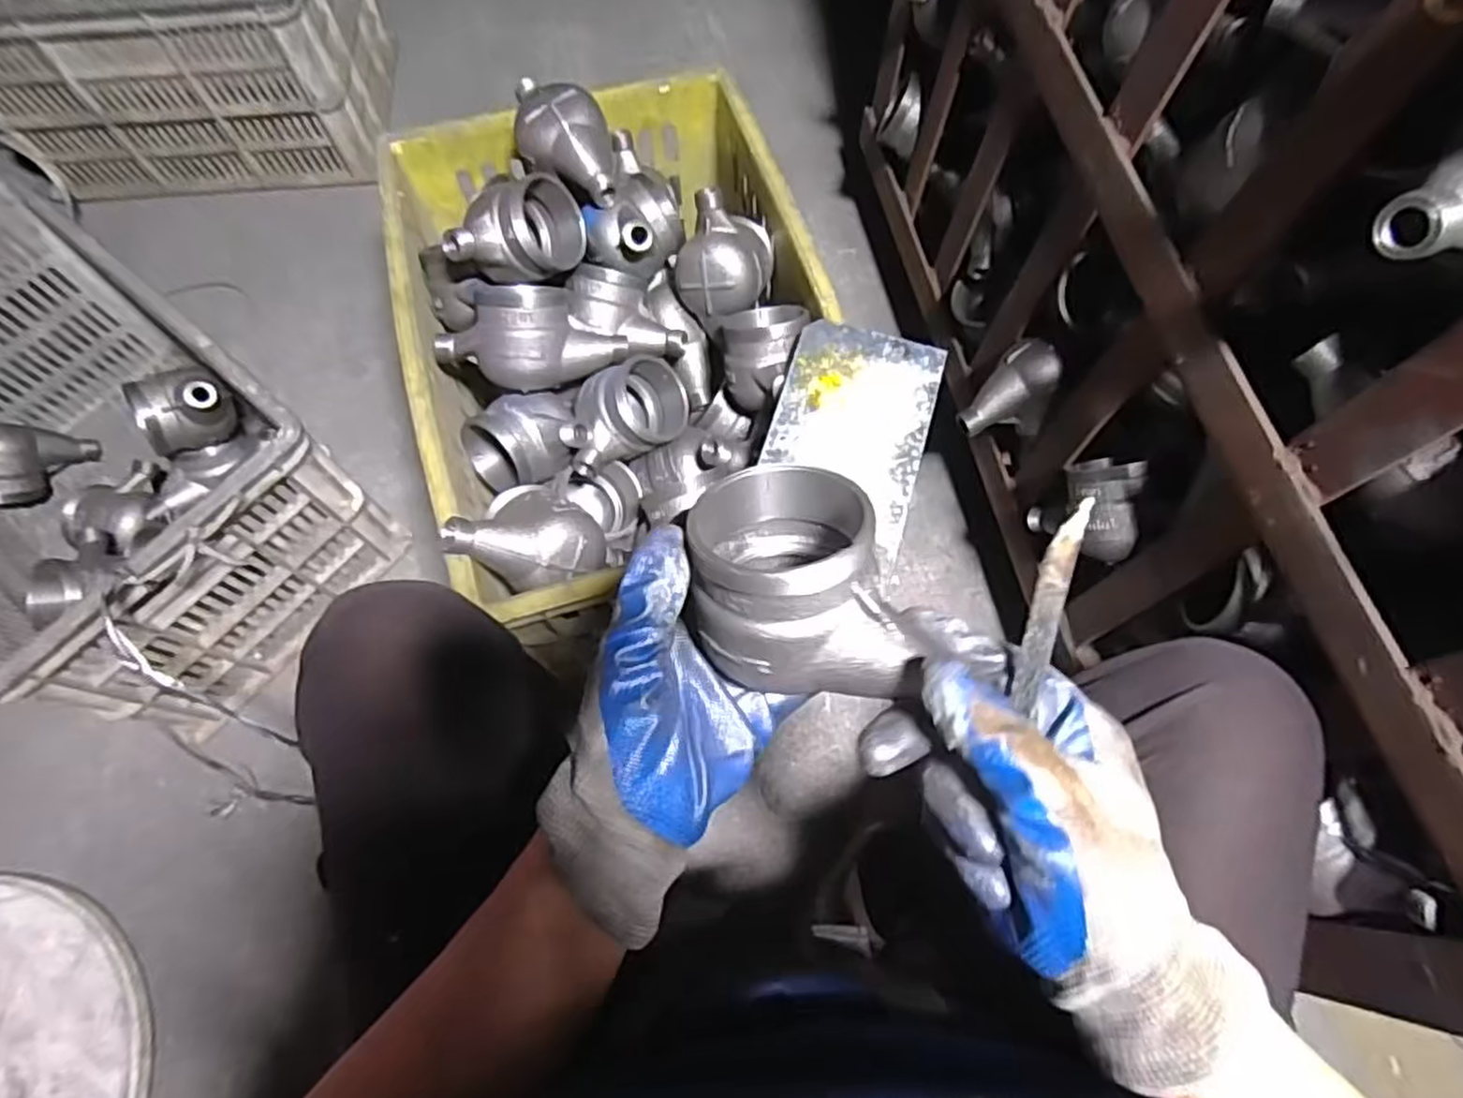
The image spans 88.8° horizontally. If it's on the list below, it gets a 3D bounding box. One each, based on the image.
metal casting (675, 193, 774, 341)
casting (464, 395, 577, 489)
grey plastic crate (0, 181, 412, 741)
[{"bbox_3d":[-0.006,-0.279,0.714,0.090,0.089,0.105,6,69,1],"label":"metal casting"},{"bbox_3d":[-0.191,-0.093,0.683,0.103,0.081,0.078,-10,70,-5],"label":"casting"},{"bbox_3d":[-0.652,-0.079,0.782,0.466,0.271,0.317,37,72,12],"label":"grey plastic crate"}]

